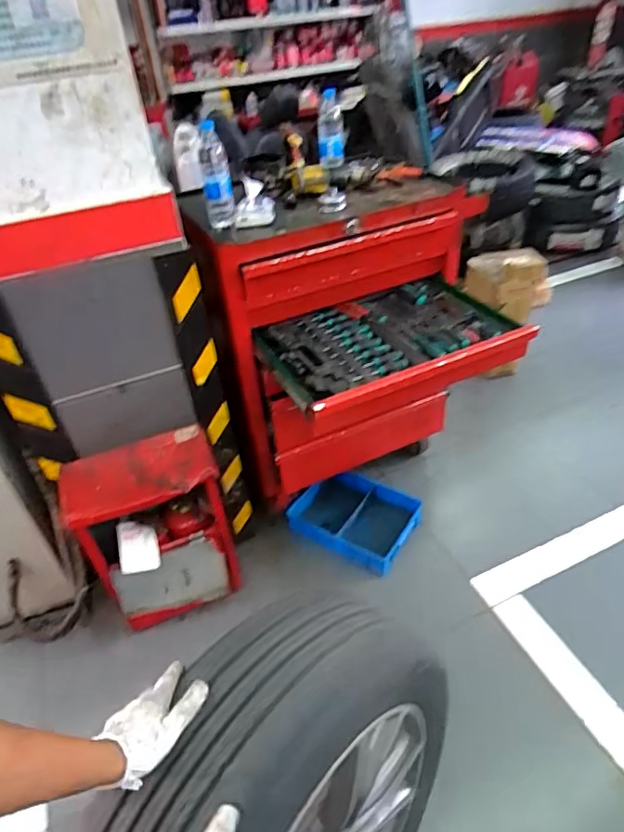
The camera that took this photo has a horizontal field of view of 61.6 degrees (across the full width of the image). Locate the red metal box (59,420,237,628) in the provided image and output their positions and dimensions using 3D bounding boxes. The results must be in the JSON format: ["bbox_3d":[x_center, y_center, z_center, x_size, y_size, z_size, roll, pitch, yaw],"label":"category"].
[{"bbox_3d":[-0.395,0.303,1.359,0.349,0.463,0.189,-18,39,-15],"label":"red metal box"}]

